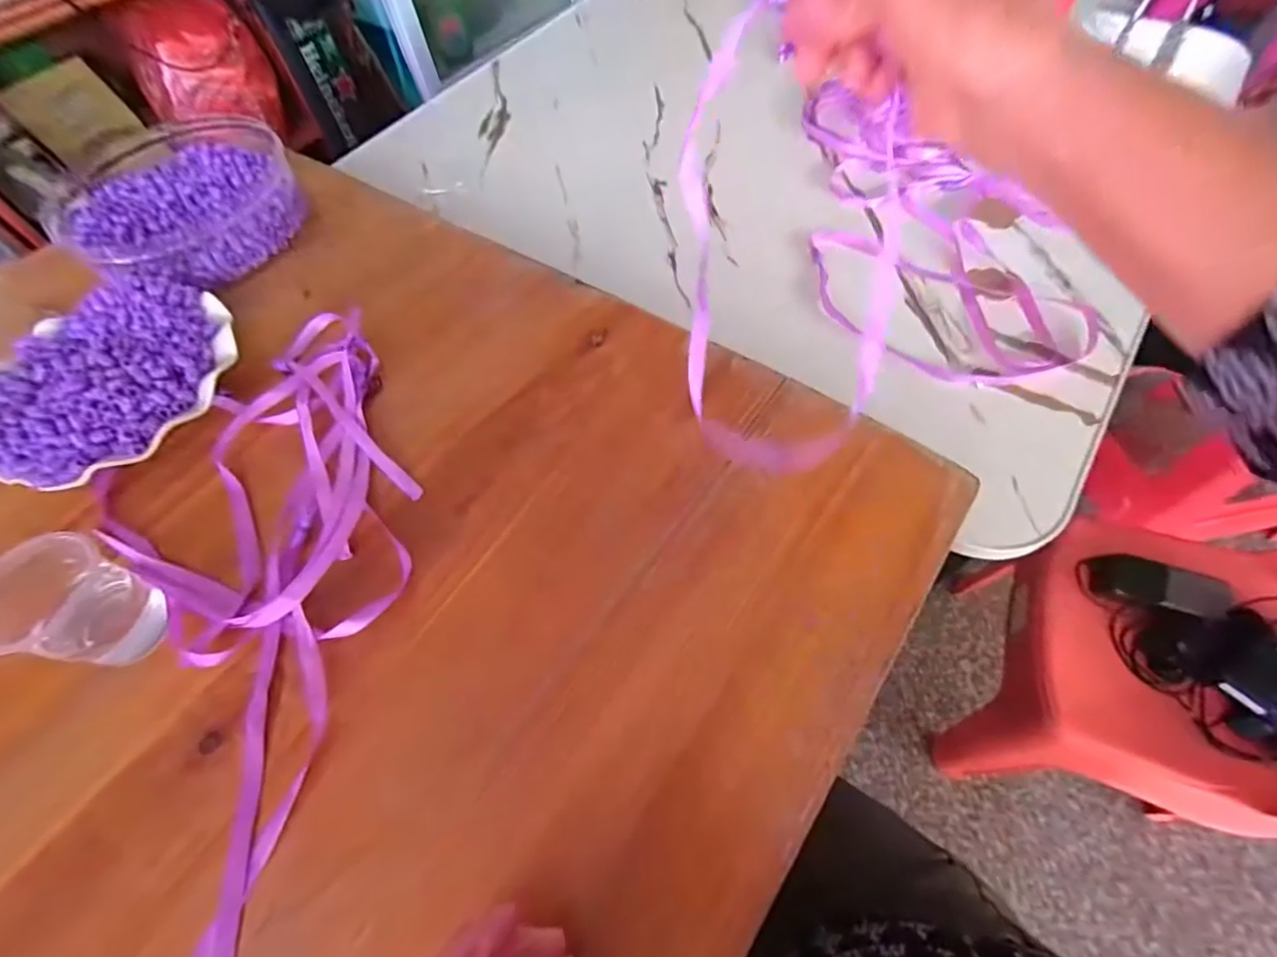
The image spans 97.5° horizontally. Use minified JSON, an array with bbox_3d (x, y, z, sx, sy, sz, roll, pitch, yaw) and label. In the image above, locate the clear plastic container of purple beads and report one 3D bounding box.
[{"bbox_3d":[-0.429,-0.269,0.518,0.238,0.052,0.198,25,64,18],"label":"clear plastic container of purple beads"}]

